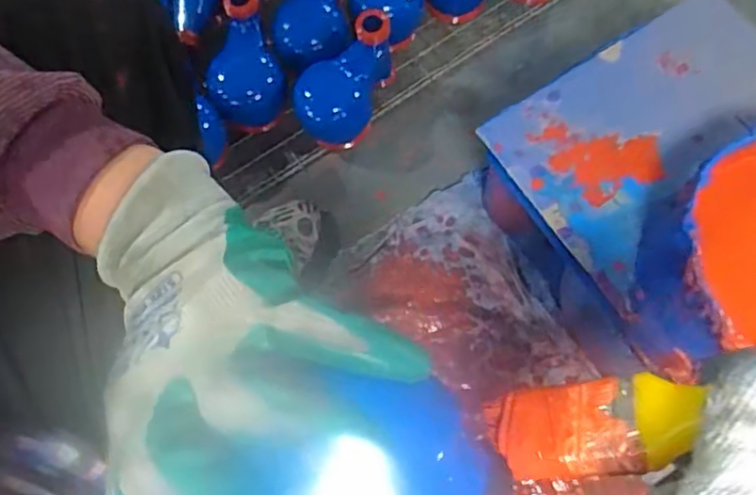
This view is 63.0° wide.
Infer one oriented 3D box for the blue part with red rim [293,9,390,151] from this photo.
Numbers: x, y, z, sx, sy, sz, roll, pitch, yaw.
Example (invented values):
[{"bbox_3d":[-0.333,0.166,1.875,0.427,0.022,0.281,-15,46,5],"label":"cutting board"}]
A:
[{"bbox_3d":[-0.047,-0.206,0.762,0.094,0.111,0.132,18,73,8],"label":"blue part with red rim"}]

